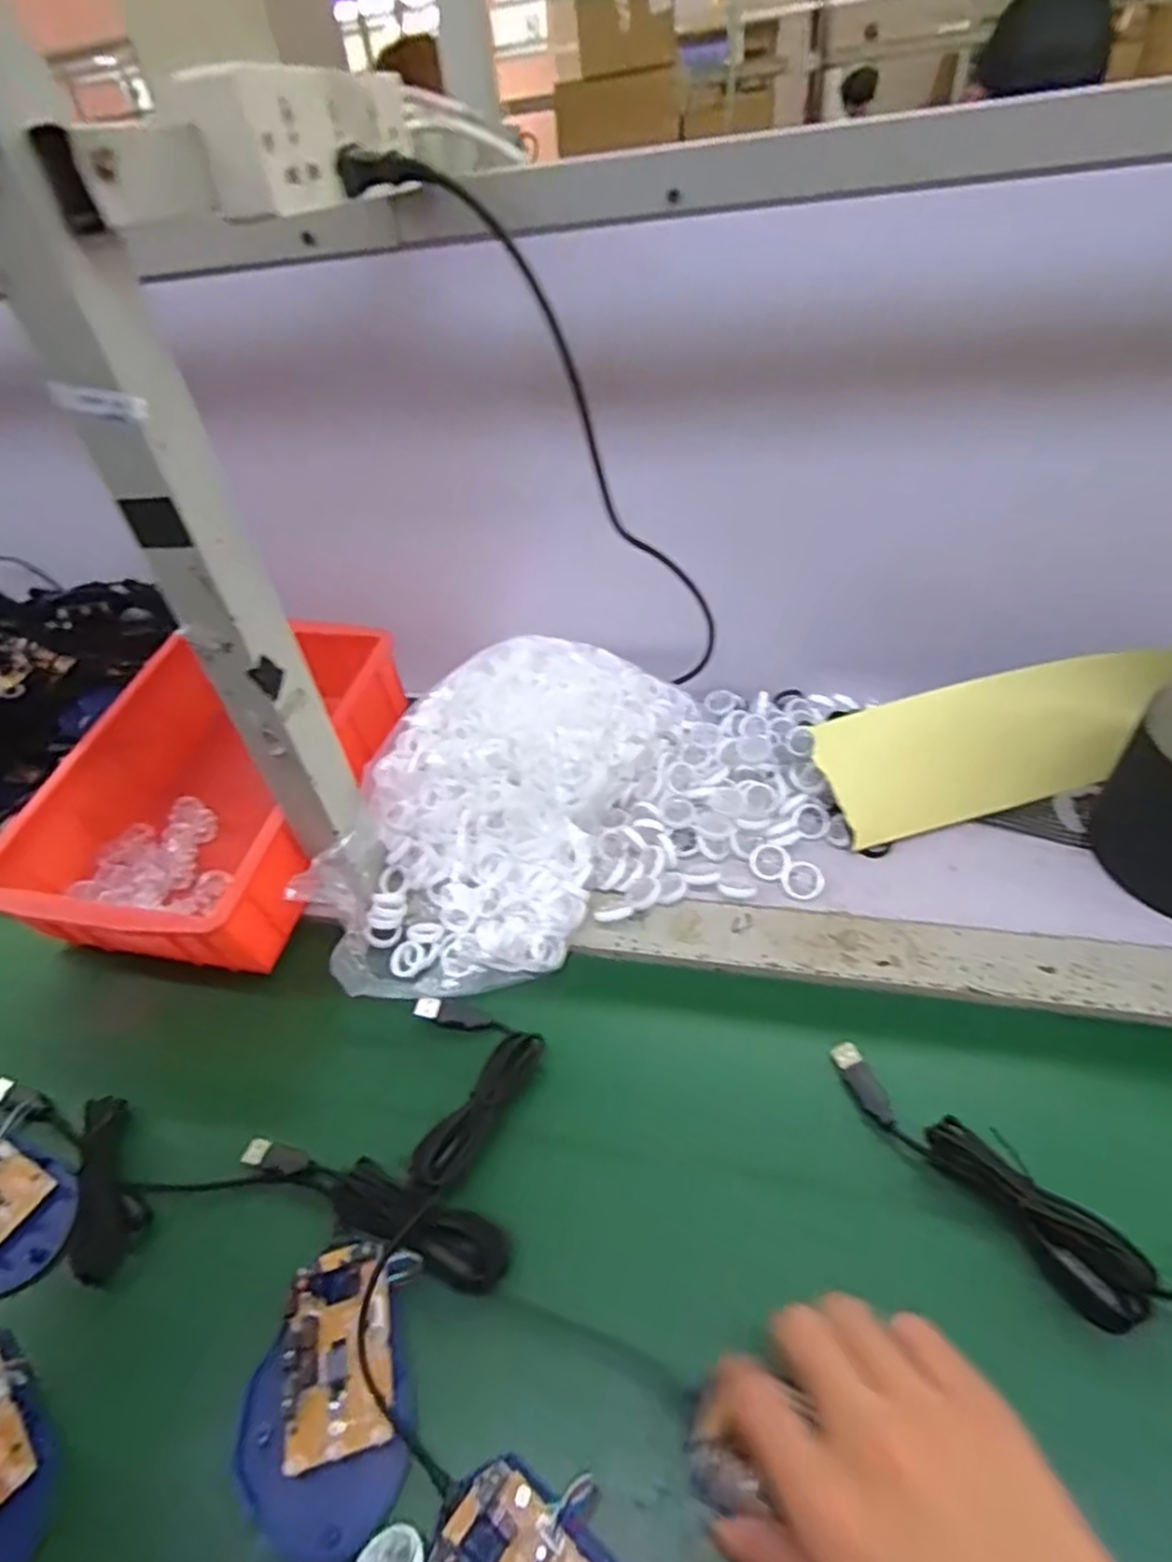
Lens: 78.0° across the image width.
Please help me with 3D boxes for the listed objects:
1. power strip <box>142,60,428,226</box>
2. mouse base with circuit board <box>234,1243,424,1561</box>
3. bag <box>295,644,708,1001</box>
[{"bbox_3d":[-0.132,-0.310,0.351,0.030,0.053,0.178,6,39,15],"label":"power strip"},{"bbox_3d":[-0.115,0.268,0.319,0.075,0.025,0.104,-9,38,-4],"label":"mouse base with circuit board"},{"bbox_3d":[-0.067,0.014,0.540,0.184,0.122,0.311,14,42,24],"label":"bag"}]

